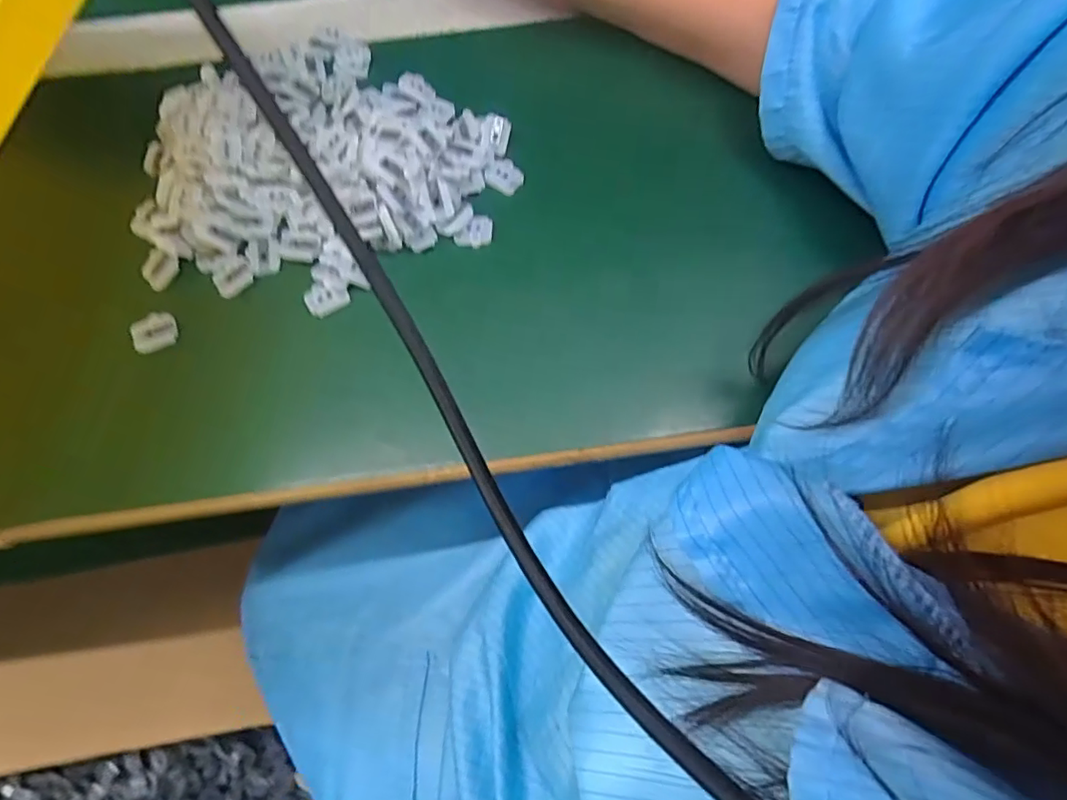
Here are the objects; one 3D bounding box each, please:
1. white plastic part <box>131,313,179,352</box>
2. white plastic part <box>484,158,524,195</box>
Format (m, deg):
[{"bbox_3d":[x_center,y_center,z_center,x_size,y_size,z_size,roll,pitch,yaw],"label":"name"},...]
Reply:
[{"bbox_3d":[-0.202,-0.037,0.297,0.023,0.008,0.018,-28,70,-8],"label":"white plastic part"},{"bbox_3d":[-0.018,-0.132,0.327,0.022,0.007,0.018,39,75,16],"label":"white plastic part"}]

